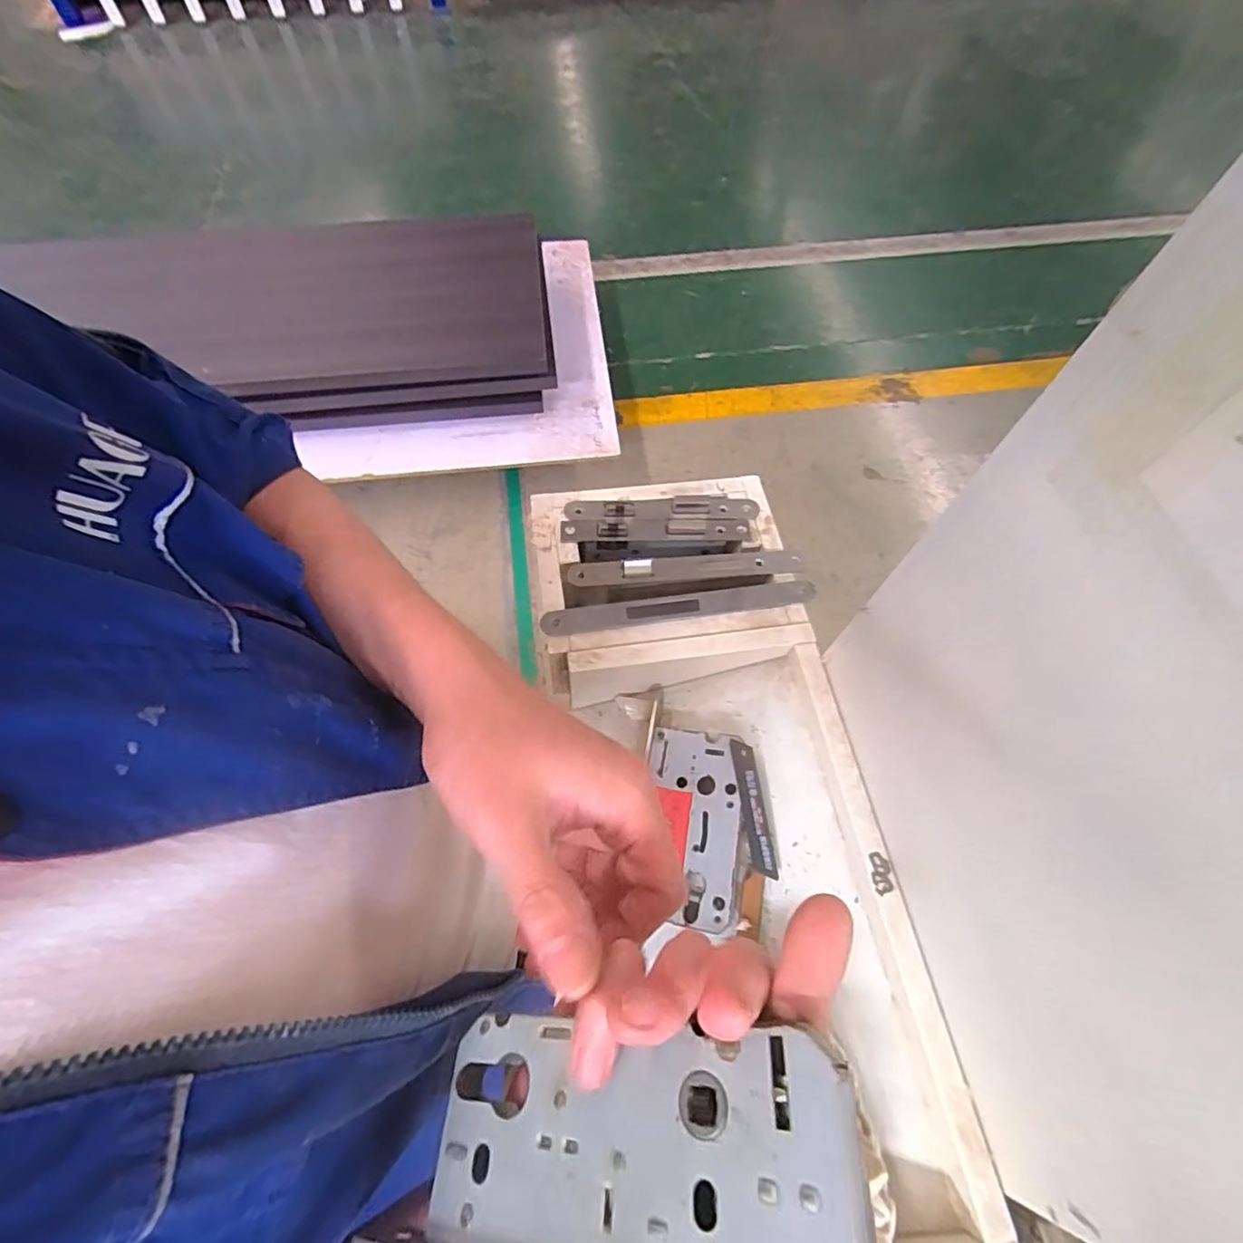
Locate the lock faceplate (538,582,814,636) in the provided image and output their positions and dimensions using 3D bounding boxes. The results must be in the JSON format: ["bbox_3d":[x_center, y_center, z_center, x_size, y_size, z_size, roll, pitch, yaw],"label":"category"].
[{"bbox_3d":[0.050,-0.013,0.495,0.228,0.007,0.023,-7,82,-7],"label":"lock faceplate"}]

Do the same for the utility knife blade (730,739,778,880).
[{"bbox_3d":[0.100,0.142,0.451,0.018,0.004,0.099,-7,71,1],"label":"utility knife blade"}]

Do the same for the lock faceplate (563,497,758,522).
[{"bbox_3d":[0.037,-0.102,0.543,0.174,0.006,0.026,-2,66,-4],"label":"lock faceplate"}]

